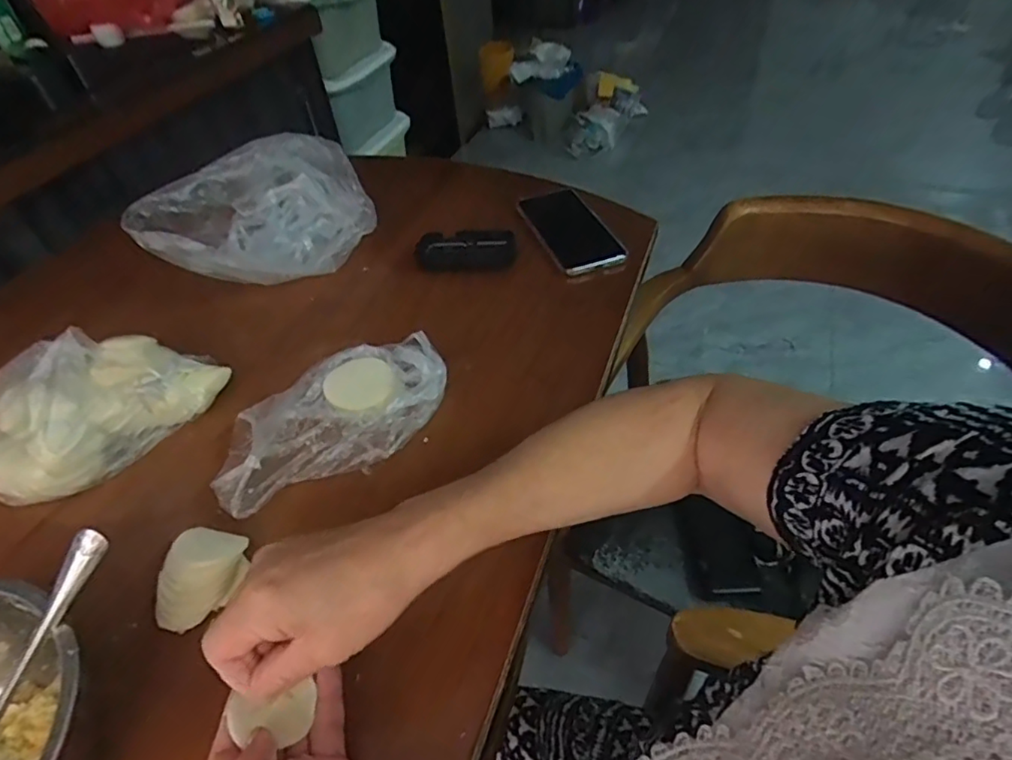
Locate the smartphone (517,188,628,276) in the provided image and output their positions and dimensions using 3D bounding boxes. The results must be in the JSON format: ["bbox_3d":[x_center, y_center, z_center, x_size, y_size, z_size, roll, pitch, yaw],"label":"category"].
[{"bbox_3d":[0.073,-0.177,0.684,0.077,0.010,0.163,-18,46,-11],"label":"smartphone"}]

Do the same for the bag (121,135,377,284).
[{"bbox_3d":[-0.263,-0.172,0.633,0.234,0.117,0.106,-33,51,-24],"label":"bag"}]

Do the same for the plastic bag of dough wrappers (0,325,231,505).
[{"bbox_3d":[-0.351,0.009,0.493,0.117,0.085,0.185,27,54,29],"label":"plastic bag of dough wrappers"}]

